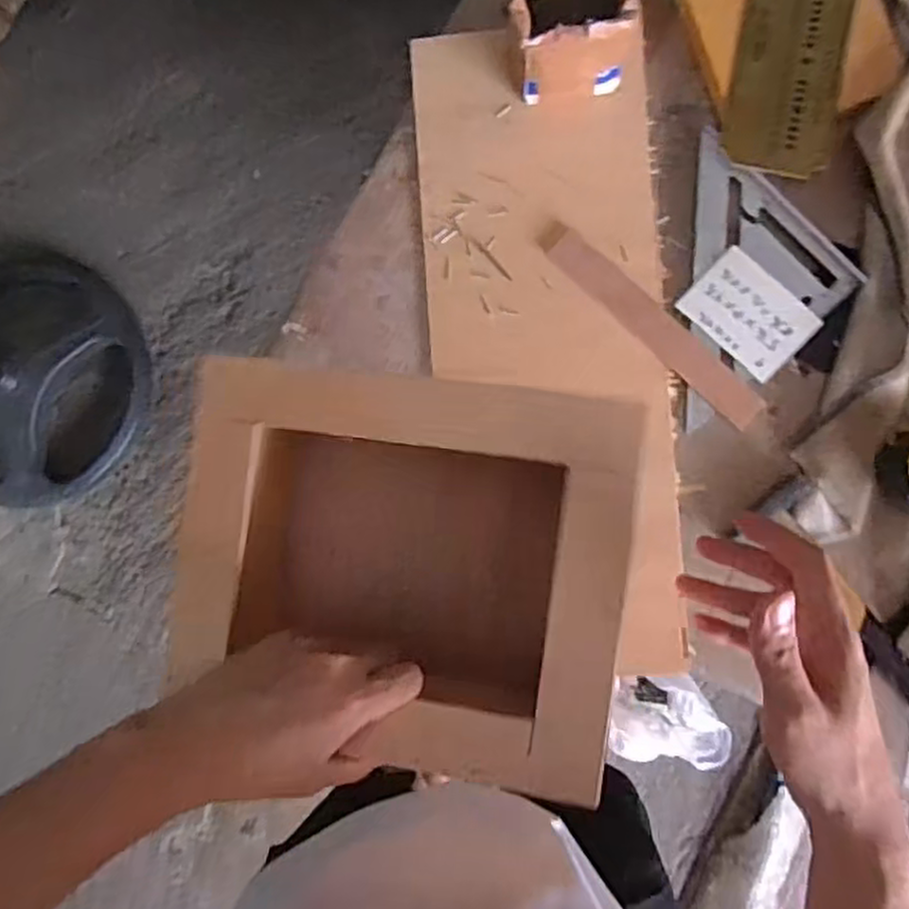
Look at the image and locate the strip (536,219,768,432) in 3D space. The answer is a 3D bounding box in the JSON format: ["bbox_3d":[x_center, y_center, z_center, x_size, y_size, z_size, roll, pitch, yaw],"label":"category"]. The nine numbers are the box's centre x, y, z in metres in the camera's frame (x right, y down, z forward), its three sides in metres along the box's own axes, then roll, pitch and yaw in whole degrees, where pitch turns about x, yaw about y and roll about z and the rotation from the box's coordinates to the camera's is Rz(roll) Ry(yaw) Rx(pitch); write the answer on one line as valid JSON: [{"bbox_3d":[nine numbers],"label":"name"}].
[{"bbox_3d":[0.162,-0.111,0.612,0.034,0.004,0.230,-45,84,2],"label":"strip"}]

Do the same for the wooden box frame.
[{"bbox_3d":[-0.029,0.066,0.456,0.242,0.133,0.203,7,89,5],"label":"wooden box frame"}]

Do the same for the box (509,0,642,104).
[{"bbox_3d":[0.097,-0.335,0.584,0.103,0.094,0.068,-10,88,4],"label":"box"}]

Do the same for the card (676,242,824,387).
[{"bbox_3d":[0.244,-0.117,0.608,0.073,0.004,0.095,-45,80,1],"label":"card"}]

